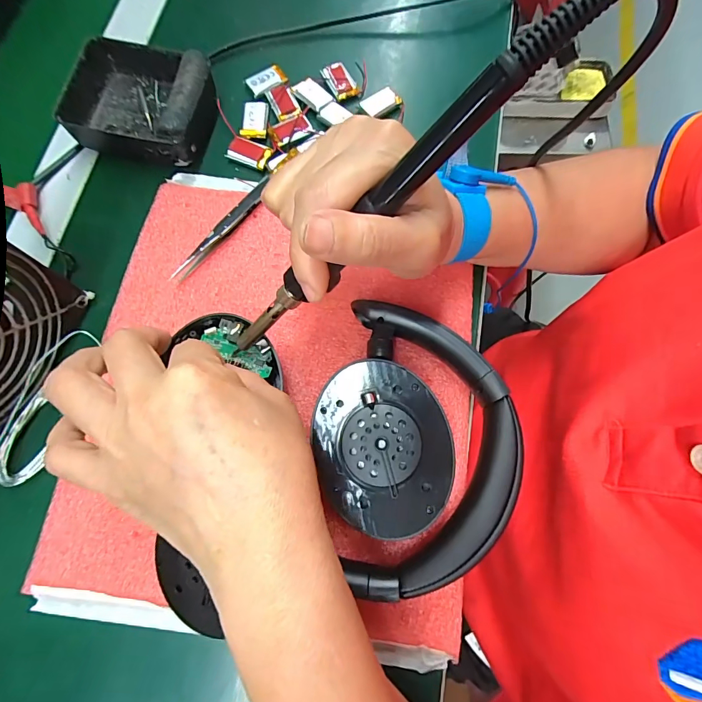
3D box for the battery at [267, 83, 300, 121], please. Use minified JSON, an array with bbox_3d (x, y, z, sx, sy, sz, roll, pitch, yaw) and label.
[{"bbox_3d":[-0.054,-0.196,0.310,0.018,0.004,0.034,-24,76,-8],"label":"battery"}]

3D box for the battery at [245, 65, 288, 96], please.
[{"bbox_3d":[-0.067,-0.216,0.319,0.030,0.007,0.017,-35,78,-10],"label":"battery"}]

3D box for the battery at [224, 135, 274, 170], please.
[{"bbox_3d":[-0.077,-0.149,0.298,0.033,0.004,0.019,25,75,6],"label":"battery"}]

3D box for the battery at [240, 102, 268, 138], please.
[{"bbox_3d":[-0.074,-0.177,0.305,0.020,0.004,0.028,2,74,0],"label":"battery"}]

